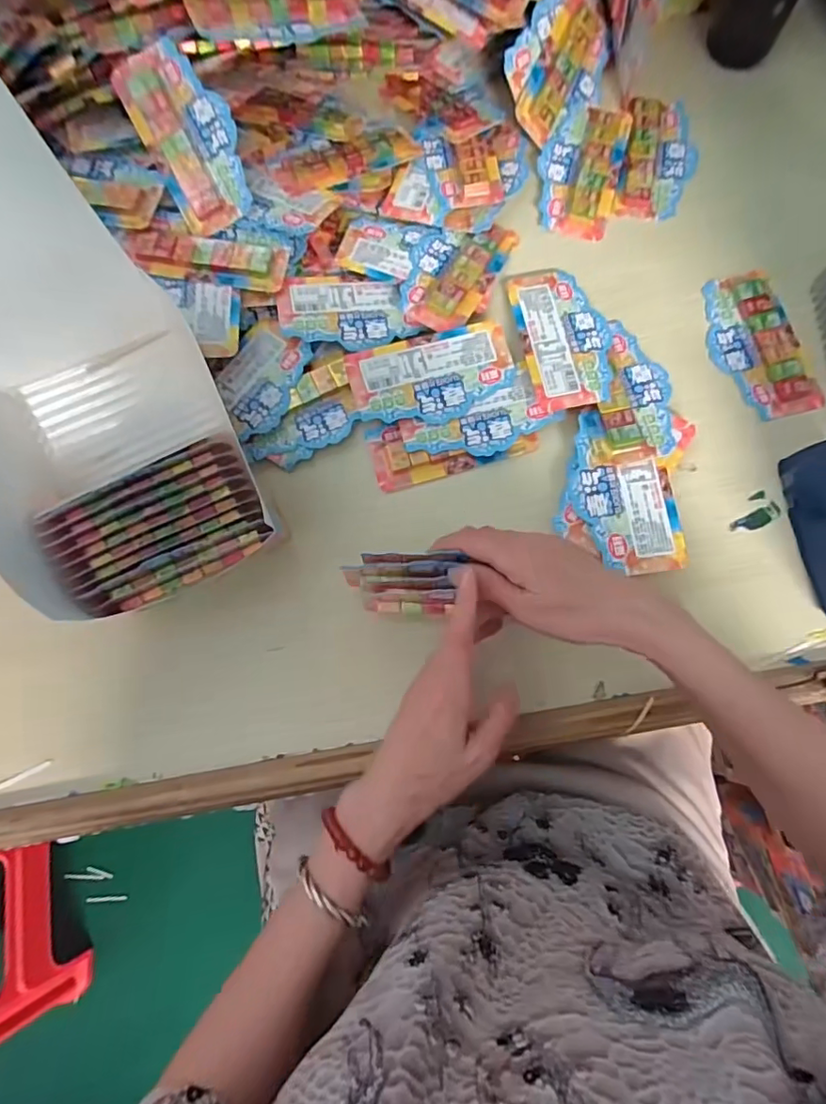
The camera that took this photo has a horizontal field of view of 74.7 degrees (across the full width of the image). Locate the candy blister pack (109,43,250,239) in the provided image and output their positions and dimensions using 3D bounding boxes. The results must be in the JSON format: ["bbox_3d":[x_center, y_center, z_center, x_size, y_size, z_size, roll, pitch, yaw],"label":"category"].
[{"bbox_3d":[-0.193,-0.360,0.467,0.075,0.013,0.140,-26,105,4],"label":"candy blister pack"}]

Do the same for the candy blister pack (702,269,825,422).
[{"bbox_3d":[0.316,-0.191,0.493,0.079,0.013,0.143,-12,79,-2],"label":"candy blister pack"}]

